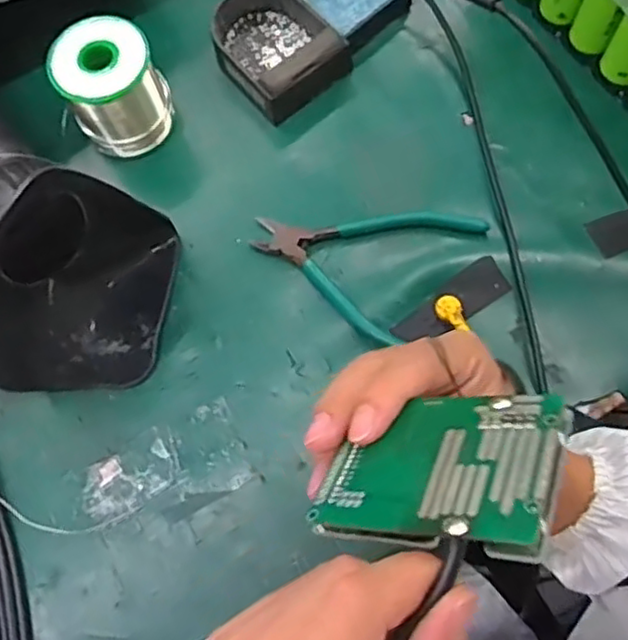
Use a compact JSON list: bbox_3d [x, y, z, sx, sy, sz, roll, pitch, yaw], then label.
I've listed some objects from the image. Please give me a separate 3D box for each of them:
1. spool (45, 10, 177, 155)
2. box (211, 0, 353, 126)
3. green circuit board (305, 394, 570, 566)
[{"bbox_3d":[-0.145,-0.166,0.487,0.067,0.085,0.056,-31,74,-9],"label":"spool"},{"bbox_3d":[-0.032,-0.210,0.506,0.078,0.030,0.107,-41,75,-11],"label":"box"},{"bbox_3d":[0.043,0.050,0.225,0.076,0.006,0.059,-4,37,36],"label":"green circuit board"}]

